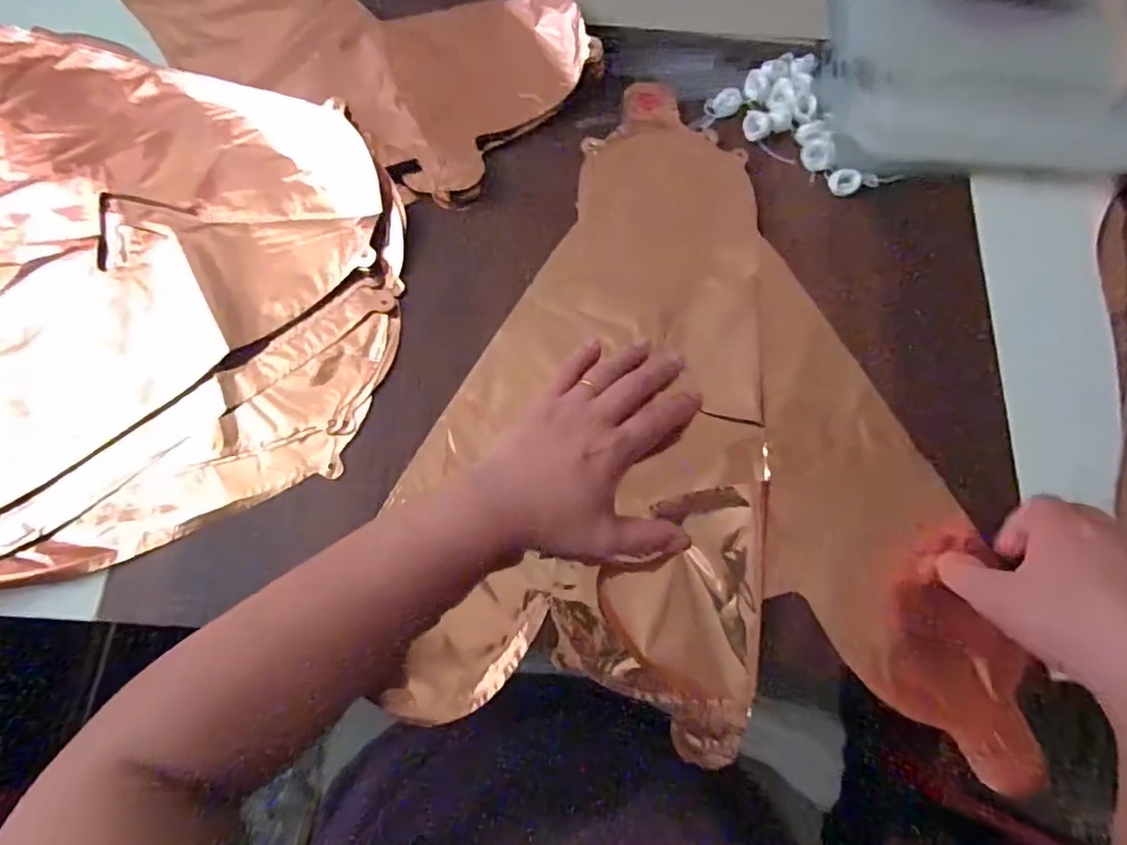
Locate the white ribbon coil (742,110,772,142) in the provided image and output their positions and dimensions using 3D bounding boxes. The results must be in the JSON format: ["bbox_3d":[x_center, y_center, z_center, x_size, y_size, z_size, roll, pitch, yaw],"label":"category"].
[{"bbox_3d":[0.144,-0.220,0.439,0.021,0.010,0.018,17,75,4],"label":"white ribbon coil"}]

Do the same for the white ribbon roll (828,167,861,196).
[{"bbox_3d":[0.206,-0.176,0.431,0.024,0.006,0.021,-11,75,-4],"label":"white ribbon roll"}]

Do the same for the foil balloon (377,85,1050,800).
[{"bbox_3d":[0.101,-0.020,0.384,0.349,0.035,0.415,6,74,1],"label":"foil balloon"}]

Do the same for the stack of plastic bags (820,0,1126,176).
[{"bbox_3d":[0.316,-0.285,0.444,0.229,0.026,0.195,5,91,5],"label":"stack of plastic bags"}]

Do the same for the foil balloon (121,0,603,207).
[{"bbox_3d":[-0.195,-0.321,0.452,0.421,0.024,0.178,30,76,7],"label":"foil balloon"}]

